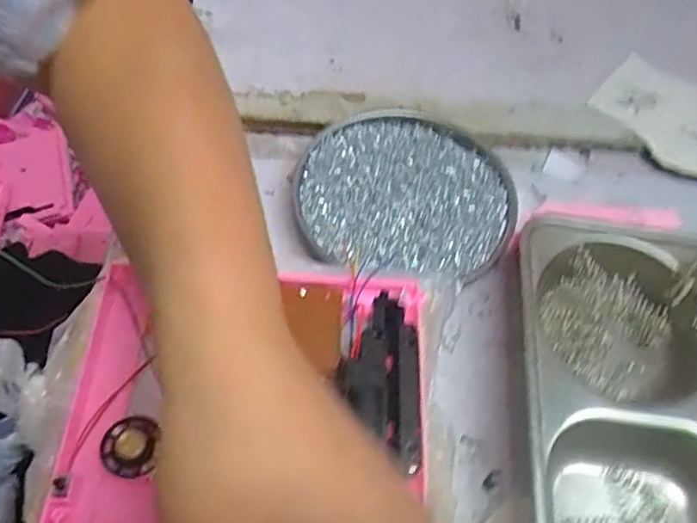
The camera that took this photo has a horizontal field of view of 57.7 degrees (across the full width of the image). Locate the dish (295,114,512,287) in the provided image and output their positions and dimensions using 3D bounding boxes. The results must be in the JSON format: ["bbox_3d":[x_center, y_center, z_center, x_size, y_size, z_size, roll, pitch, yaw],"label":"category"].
[{"bbox_3d":[0.035,-0.043,0.389,0.131,0.020,0.129,1,61,-2],"label":"dish"}]

